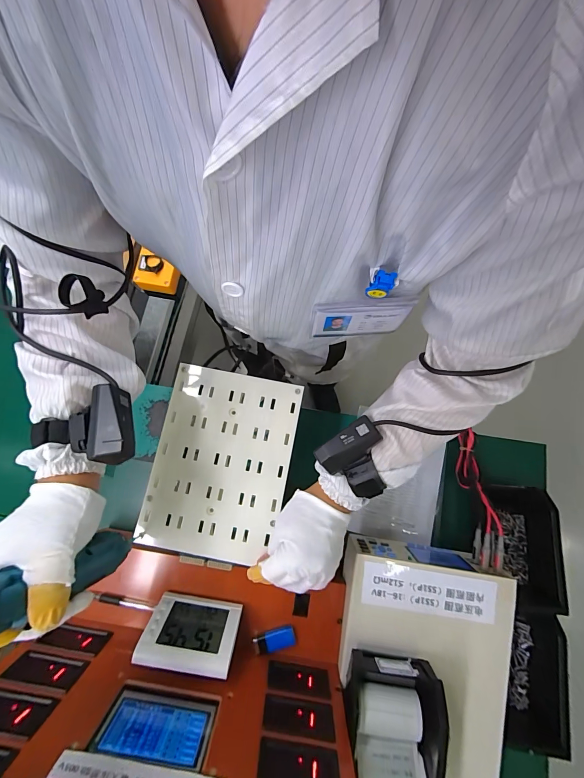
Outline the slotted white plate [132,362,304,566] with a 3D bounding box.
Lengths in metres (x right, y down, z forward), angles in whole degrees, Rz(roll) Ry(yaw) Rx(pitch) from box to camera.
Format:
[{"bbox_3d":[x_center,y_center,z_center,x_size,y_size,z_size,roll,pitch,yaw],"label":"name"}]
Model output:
[{"bbox_3d":[-0.092,0.094,0.432,0.171,0.014,0.232,11,77,2],"label":"slotted white plate"}]

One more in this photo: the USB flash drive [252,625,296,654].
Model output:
[{"bbox_3d":[-0.024,0.345,0.452,0.055,0.007,0.024,-9,77,-3],"label":"USB flash drive"}]

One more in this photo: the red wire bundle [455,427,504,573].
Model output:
[{"bbox_3d":[0.291,0.165,0.520,0.028,0.056,0.210,9,44,2],"label":"red wire bundle"}]

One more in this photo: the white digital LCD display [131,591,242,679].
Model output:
[{"bbox_3d":[-0.127,0.309,0.425,0.112,0.087,0.050,9,77,2],"label":"white digital LCD display"}]

